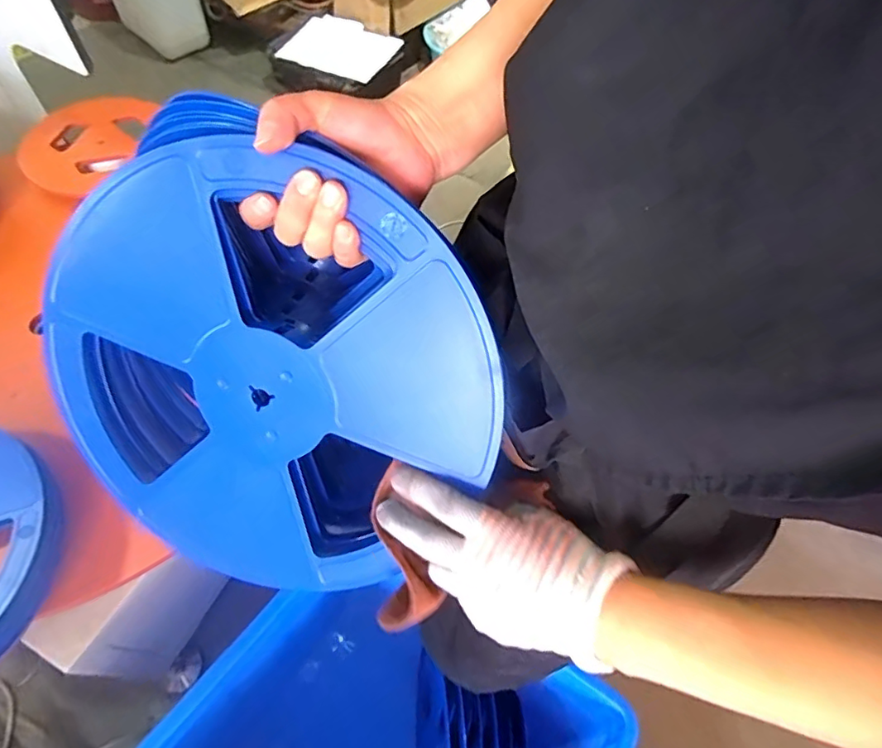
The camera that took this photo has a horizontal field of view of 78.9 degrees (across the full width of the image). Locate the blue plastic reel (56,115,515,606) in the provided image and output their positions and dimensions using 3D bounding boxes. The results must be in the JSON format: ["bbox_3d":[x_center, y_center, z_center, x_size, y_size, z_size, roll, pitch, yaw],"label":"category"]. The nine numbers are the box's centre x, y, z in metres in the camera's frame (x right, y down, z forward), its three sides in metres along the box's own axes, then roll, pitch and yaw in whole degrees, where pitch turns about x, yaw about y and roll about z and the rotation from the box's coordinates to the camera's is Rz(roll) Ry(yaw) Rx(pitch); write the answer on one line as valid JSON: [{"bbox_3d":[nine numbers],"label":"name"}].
[{"bbox_3d":[-0.123,0.010,0.365,0.290,0.312,0.011,41,21,-5],"label":"blue plastic reel"}]

